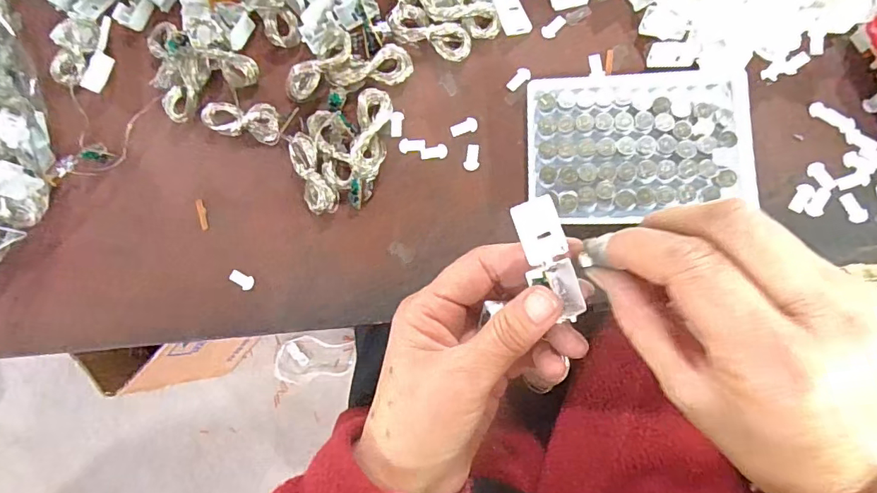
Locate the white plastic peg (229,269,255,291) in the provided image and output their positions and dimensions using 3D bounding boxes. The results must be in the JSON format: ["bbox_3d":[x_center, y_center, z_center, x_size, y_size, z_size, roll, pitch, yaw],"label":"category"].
[{"bbox_3d":[-0.133,0.022,0.335,0.019,0.004,0.010,29,87,12],"label":"white plastic peg"}]

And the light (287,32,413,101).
[{"bbox_3d":[-0.062,-0.124,0.339,0.085,0.013,0.033,-8,80,7],"label":"light"}]

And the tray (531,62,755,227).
[{"bbox_3d":[0.122,-0.065,0.303,0.128,0.010,0.094,-2,81,8],"label":"tray"}]

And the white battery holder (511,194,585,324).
[{"bbox_3d":[0.051,0.005,0.223,0.021,0.015,0.055,-23,97,6],"label":"white battery holder"}]

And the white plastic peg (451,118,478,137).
[{"bbox_3d":[0.017,-0.079,0.328,0.018,0.004,0.009,-22,79,5],"label":"white plastic peg"}]

